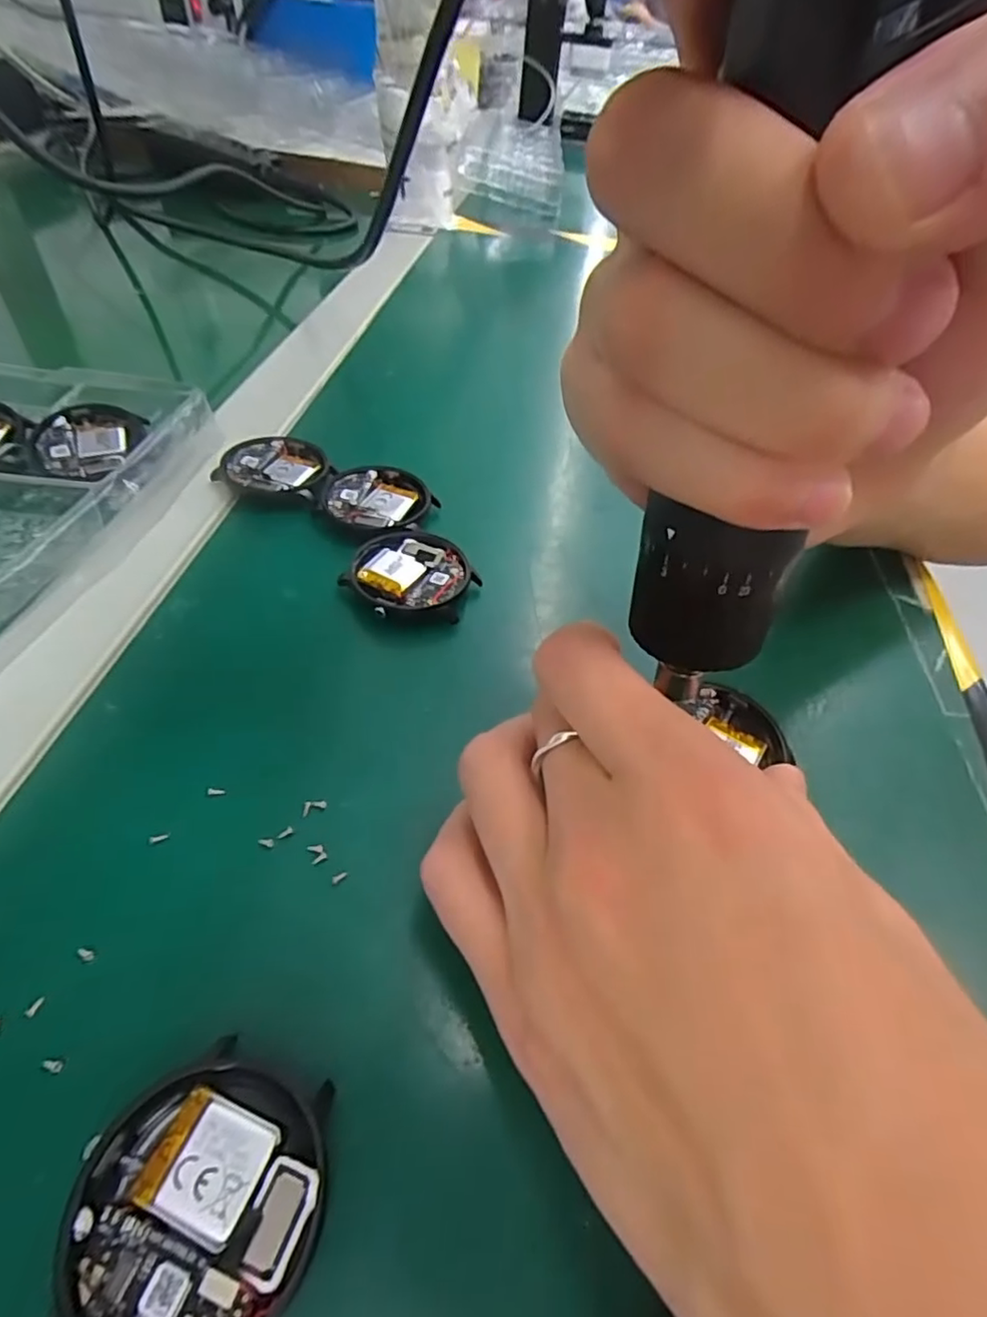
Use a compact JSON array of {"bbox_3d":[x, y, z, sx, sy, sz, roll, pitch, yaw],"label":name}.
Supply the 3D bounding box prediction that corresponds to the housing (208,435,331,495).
[{"bbox_3d":[-0.098,-0.085,0.274,0.040,0.008,0.041,3,49,-3],"label":"housing"}]

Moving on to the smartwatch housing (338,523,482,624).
[{"bbox_3d":[-0.032,-0.029,0.236,0.043,0.012,0.048,-30,58,-28],"label":"smartwatch housing"}]

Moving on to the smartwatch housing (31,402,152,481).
[{"bbox_3d":[-0.175,-0.091,0.266,0.041,0.010,0.042,1,60,-12],"label":"smartwatch housing"}]

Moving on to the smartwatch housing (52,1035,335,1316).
[{"bbox_3d":[-0.054,0.102,0.115,0.043,0.010,0.044,20,50,11],"label":"smartwatch housing"}]

